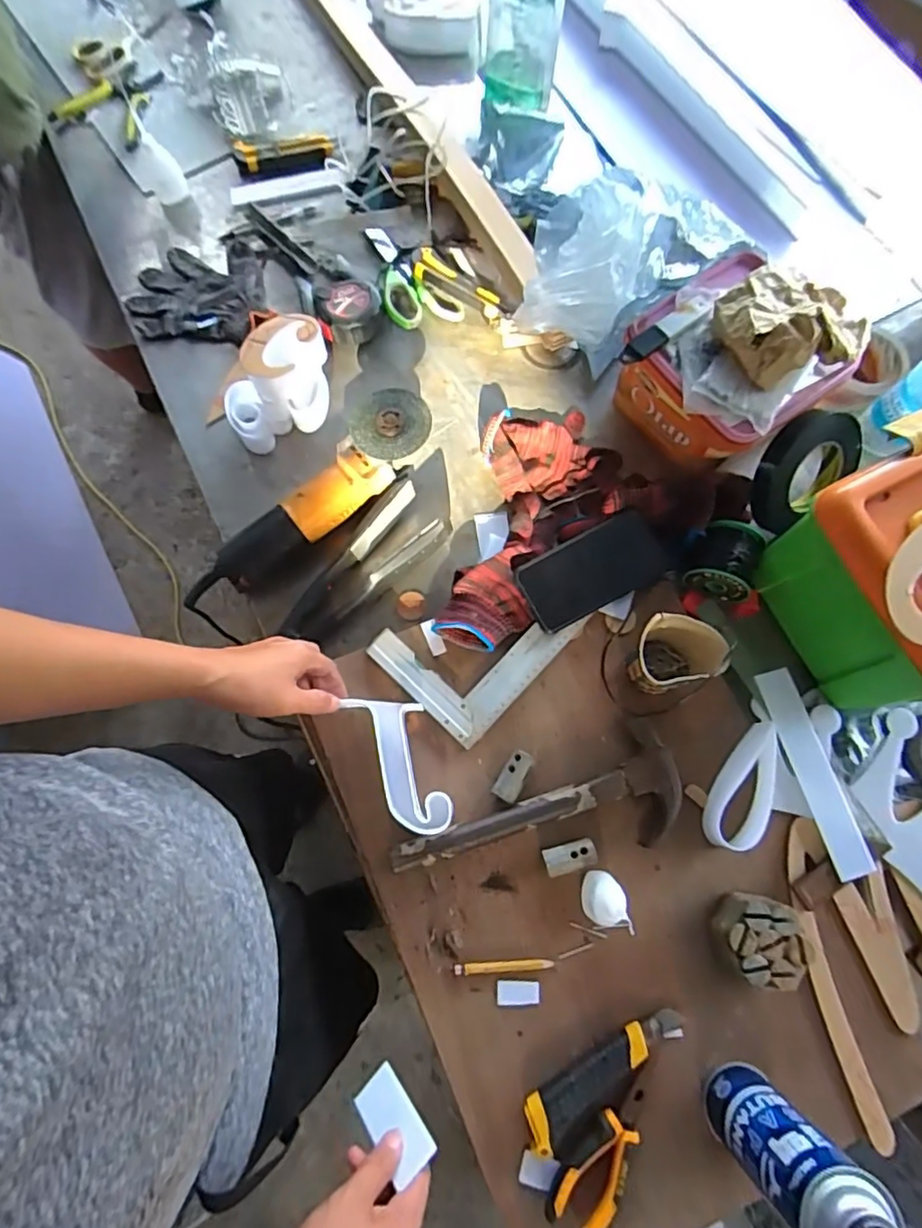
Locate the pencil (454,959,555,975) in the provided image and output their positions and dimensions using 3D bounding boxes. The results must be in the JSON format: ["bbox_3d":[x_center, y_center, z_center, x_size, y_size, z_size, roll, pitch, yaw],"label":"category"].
[{"bbox_3d":[0.040,0.334,0.561,0.092,0.004,0.010,-3,75,0],"label":"pencil"}]

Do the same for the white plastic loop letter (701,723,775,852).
[{"bbox_3d":[0.281,0.169,0.593,0.049,0.033,0.133,21,76,6],"label":"white plastic loop letter"}]

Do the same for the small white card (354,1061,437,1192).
[{"bbox_3d":[-0.057,0.418,0.488,0.038,0.088,0.005,-30,114,-26],"label":"small white card"}]

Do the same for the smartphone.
[{"bbox_3d":[0.143,-0.047,0.648,0.155,0.009,0.081,-27,82,-7],"label":"smartphone"}]

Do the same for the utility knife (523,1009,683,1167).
[{"bbox_3d":[0.127,0.411,0.530,0.165,0.022,0.042,-36,77,-8],"label":"utility knife"}]

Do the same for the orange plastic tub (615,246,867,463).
[{"bbox_3d":[0.292,-0.271,0.674,0.188,0.117,0.186,-35,77,-8],"label":"orange plastic tub"}]

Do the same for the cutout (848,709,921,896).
[{"bbox_3d":[0.469,0.200,0.606,0.121,0.009,0.164,-35,79,-10],"label":"cutout"}]

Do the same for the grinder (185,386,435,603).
[{"bbox_3d":[-0.164,-0.117,0.654,0.324,0.085,0.081,-41,78,-9],"label":"grinder"}]

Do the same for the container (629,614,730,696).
[{"bbox_3d":[0.210,0.046,0.594,0.079,0.082,0.069,7,75,3],"label":"container"}]

